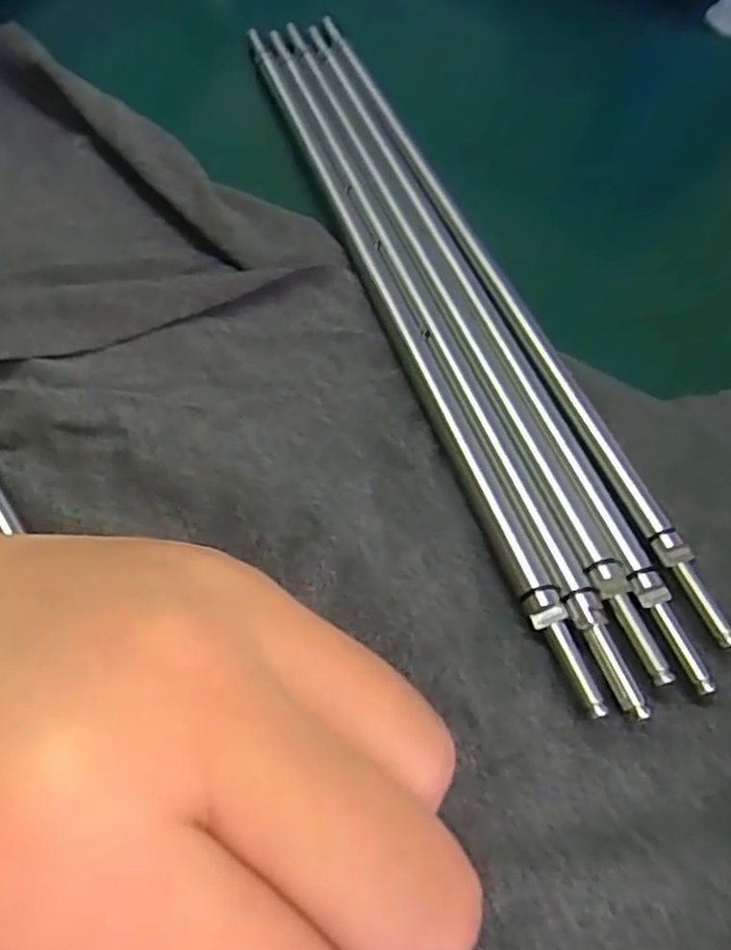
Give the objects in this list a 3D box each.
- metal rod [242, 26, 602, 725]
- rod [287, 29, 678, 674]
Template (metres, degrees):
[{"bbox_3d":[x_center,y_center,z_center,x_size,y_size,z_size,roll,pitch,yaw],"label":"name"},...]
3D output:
[{"bbox_3d":[0.002,-0.058,0.213,0.007,0.007,0.263,-13,58,-14],"label":"metal rod"},{"bbox_3d":[0.016,-0.058,0.212,0.007,0.007,0.250,-15,58,-15],"label":"rod"}]

